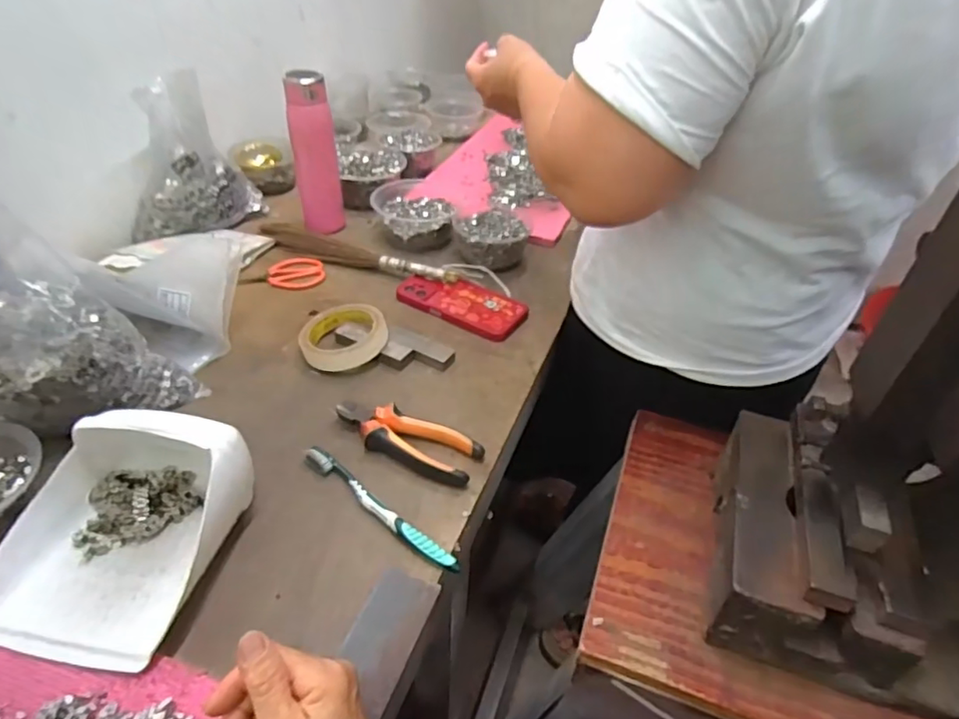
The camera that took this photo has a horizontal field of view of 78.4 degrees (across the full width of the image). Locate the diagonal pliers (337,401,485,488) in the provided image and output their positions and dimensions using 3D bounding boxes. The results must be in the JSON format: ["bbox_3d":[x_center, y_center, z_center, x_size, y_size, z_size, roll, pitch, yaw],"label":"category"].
[{"bbox_3d":[-0.074,0.079,0.575,0.149,0.030,0.053,16,42,16],"label":"diagonal pliers"}]

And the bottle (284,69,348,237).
[{"bbox_3d":[-0.231,-0.286,0.827,0.060,0.202,0.051,-3,40,-7],"label":"bottle"}]

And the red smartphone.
[{"bbox_3d":[-0.026,-0.073,0.758,0.167,0.010,0.088,21,44,21],"label":"red smartphone"}]

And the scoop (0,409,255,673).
[{"bbox_3d":[-0.276,0.122,0.449,0.152,0.075,0.177,7,40,5],"label":"scoop"}]

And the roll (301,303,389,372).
[{"bbox_3d":[-0.155,-0.029,0.678,0.096,0.035,0.096,2,40,-1],"label":"roll"}]

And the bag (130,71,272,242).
[{"bbox_3d":[-0.409,-0.282,0.827,0.093,0.185,0.178,22,44,21],"label":"bag"}]

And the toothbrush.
[{"bbox_3d":[-0.089,0.129,0.517,0.180,0.014,0.018,30,47,29],"label":"toothbrush"}]

